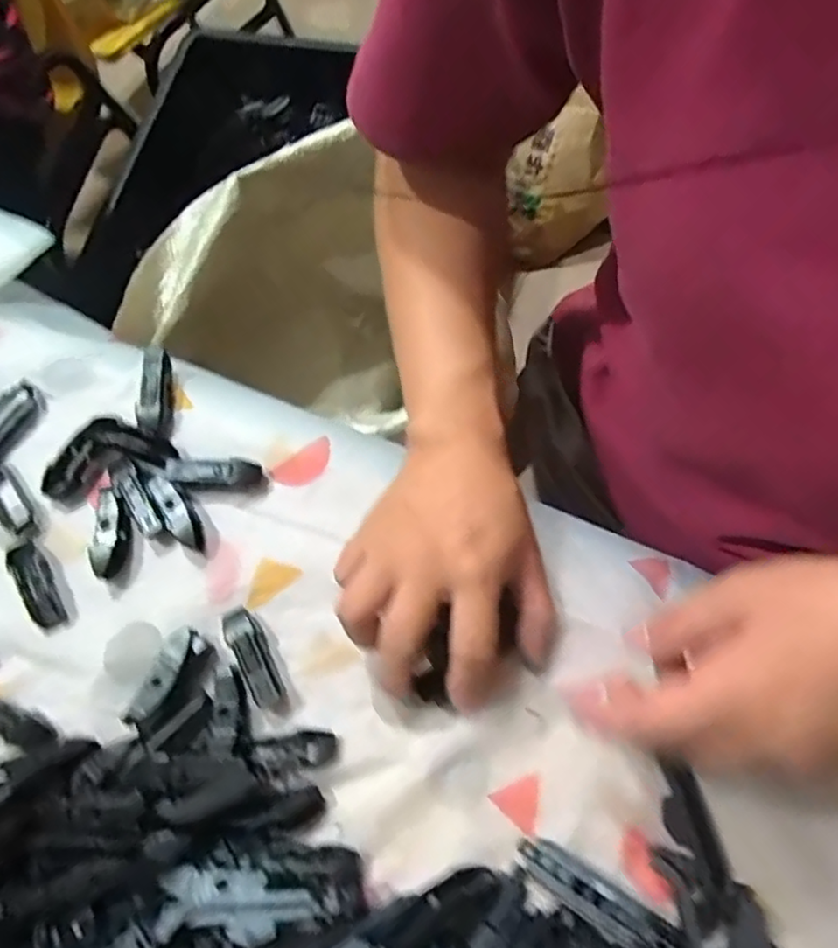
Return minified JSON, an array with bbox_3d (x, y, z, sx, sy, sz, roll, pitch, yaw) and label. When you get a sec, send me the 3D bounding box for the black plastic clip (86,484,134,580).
[{"bbox_3d":[-0.175,0.033,0.366,0.016,0.015,0.051,-8,70,2],"label":"black plastic clip"}]

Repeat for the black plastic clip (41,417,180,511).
[{"bbox_3d":[-0.188,-0.011,0.381,0.075,0.021,0.036,-29,70,-6],"label":"black plastic clip"}]

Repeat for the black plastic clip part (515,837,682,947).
[{"bbox_3d":[0.077,0.188,0.287,0.073,0.006,0.018,23,69,28],"label":"black plastic clip part"}]

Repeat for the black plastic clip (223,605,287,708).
[{"bbox_3d":[-0.087,0.094,0.335,0.018,0.012,0.051,-33,71,-7],"label":"black plastic clip"}]

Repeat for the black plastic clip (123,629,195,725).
[{"bbox_3d":[-0.131,0.104,0.330,0.015,0.016,0.051,25,74,13],"label":"black plastic clip"}]

